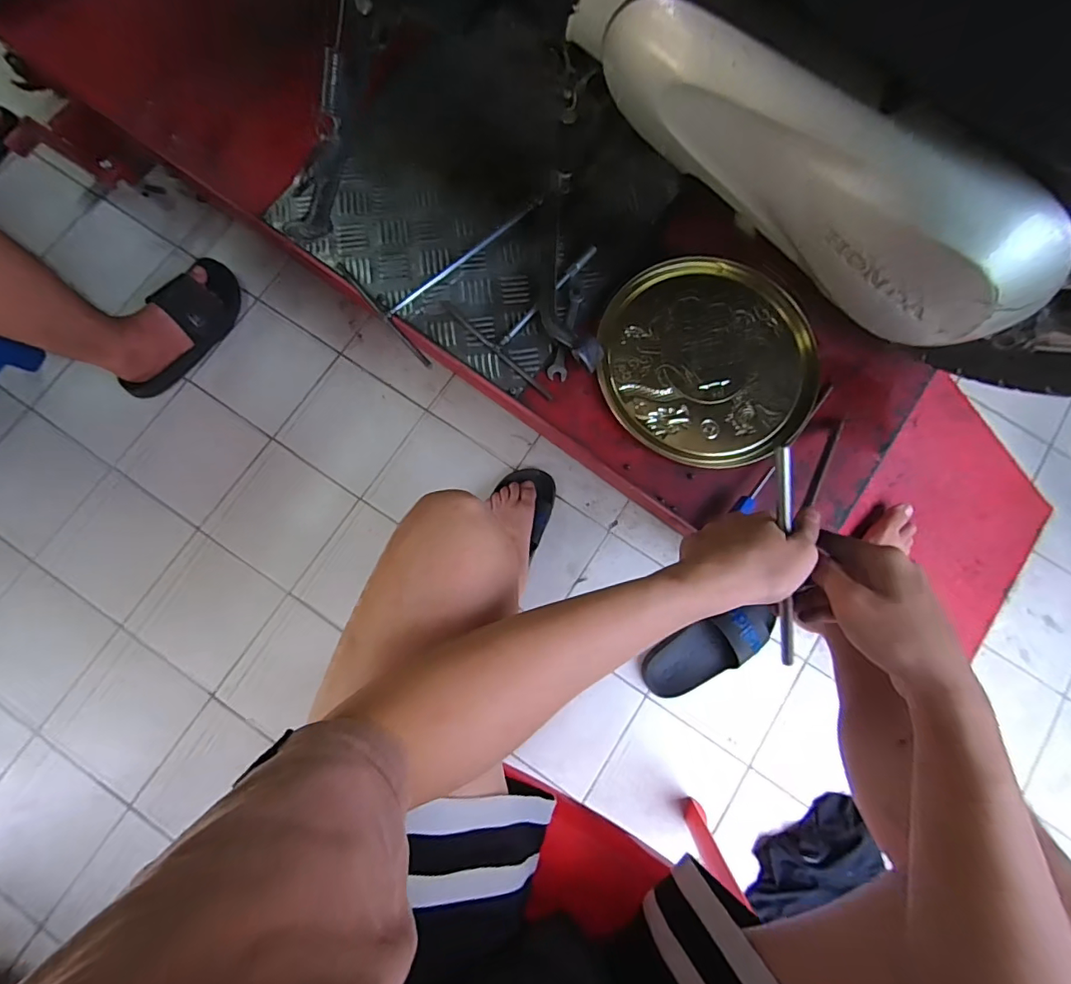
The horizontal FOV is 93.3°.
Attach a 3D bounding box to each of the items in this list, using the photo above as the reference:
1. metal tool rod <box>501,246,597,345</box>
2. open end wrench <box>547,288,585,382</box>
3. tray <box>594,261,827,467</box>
[{"bbox_3d":[0.018,-0.241,0.615,0.014,0.007,0.174,39,81,6],"label":"metal tool rod"},{"bbox_3d":[0.038,-0.192,0.610,0.022,0.008,0.123,12,79,1],"label":"open end wrench"},{"bbox_3d":[0.206,-0.160,0.604,0.253,0.014,0.243,0,79,-1],"label":"tray"}]

